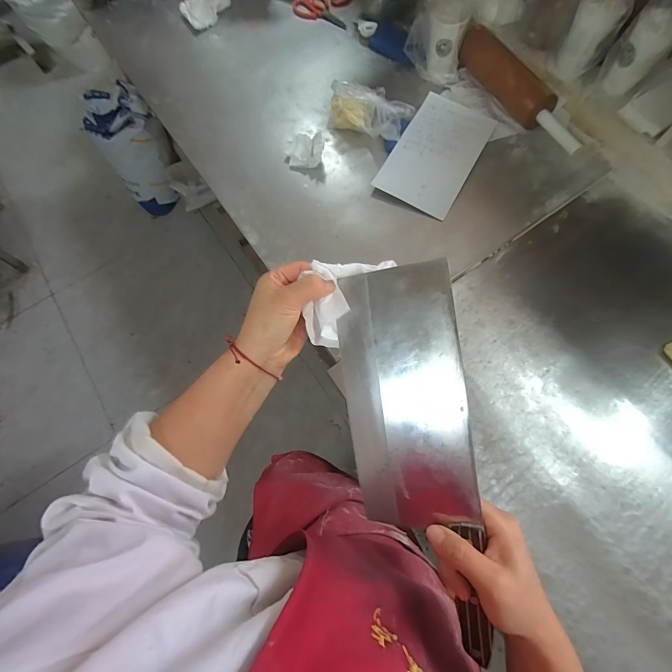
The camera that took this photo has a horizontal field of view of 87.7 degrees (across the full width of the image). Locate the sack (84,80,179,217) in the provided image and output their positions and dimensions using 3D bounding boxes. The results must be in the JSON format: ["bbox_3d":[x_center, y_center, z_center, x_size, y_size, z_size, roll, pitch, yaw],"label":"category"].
[{"bbox_3d":[-0.790,-0.713,1.404,0.254,0.467,0.120,-13,41,-2],"label":"sack"}]

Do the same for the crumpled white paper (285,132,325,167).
[{"bbox_3d":[-0.063,-0.395,0.738,0.077,0.033,0.063,4,71,4],"label":"crumpled white paper"}]

